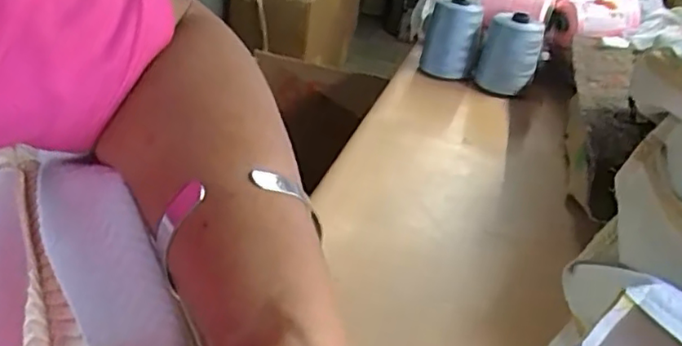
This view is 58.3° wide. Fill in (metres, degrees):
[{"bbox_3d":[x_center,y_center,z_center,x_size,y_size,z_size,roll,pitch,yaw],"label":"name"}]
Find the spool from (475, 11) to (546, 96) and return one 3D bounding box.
[{"bbox_3d":[0.255,-0.181,0.924,0.083,0.110,0.077,14,33,11],"label":"spool"}]

